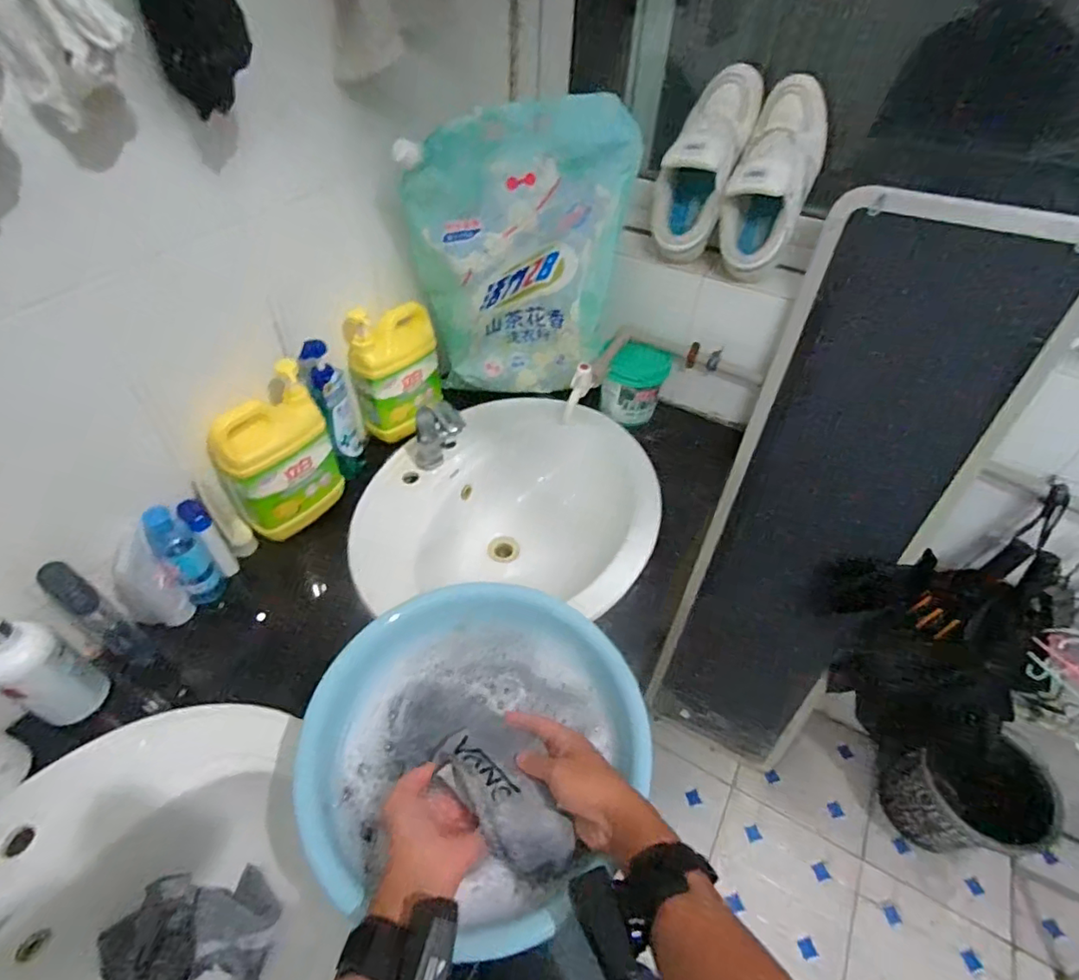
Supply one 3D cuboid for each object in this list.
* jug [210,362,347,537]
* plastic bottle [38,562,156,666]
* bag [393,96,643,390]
[{"bbox_3d":[-0.378,-0.048,0.797,0.086,0.221,0.149,30,52,24],"label":"jug"},{"bbox_3d":[-0.515,0.150,0.653,0.050,0.180,0.040,27,51,22],"label":"plastic bottle"},{"bbox_3d":[-0.029,-0.365,0.934,0.349,0.449,0.080,-11,48,-12],"label":"bag"}]

